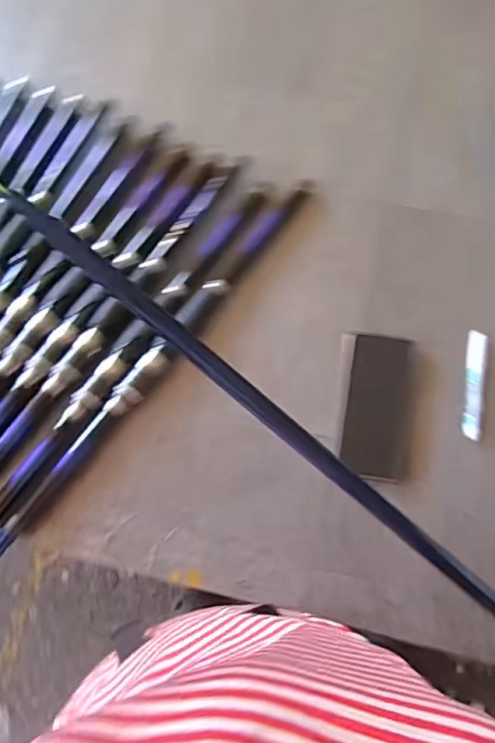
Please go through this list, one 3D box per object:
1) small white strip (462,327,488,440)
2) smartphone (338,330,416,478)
[{"bbox_3d":[0.247,0.013,0.620,0.022,0.009,0.121,9,71,6],"label":"small white strip"},{"bbox_3d":[0.139,0.037,0.618,0.073,0.007,0.155,4,76,4],"label":"smartphone"}]

